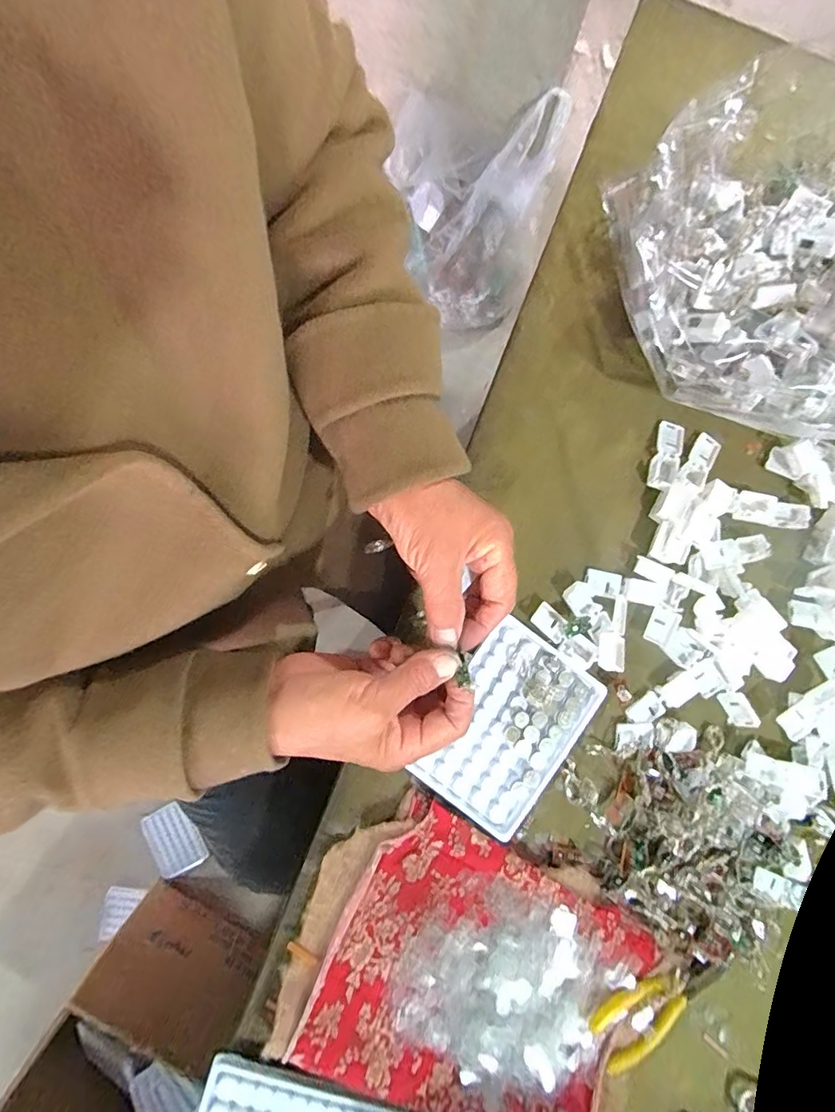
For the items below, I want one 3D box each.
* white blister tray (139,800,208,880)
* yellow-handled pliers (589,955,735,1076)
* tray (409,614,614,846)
[{"bbox_3d":[-0.496,0.574,0.995,0.090,0.020,0.131,-28,85,-6],"label":"white blister tray"},{"bbox_3d":[0.164,0.298,0.329,0.103,0.016,0.043,-25,81,-5],"label":"yellow-handled pliers"},{"bbox_3d":[0.065,0.123,0.350,0.088,0.009,0.130,35,81,5],"label":"tray"}]

